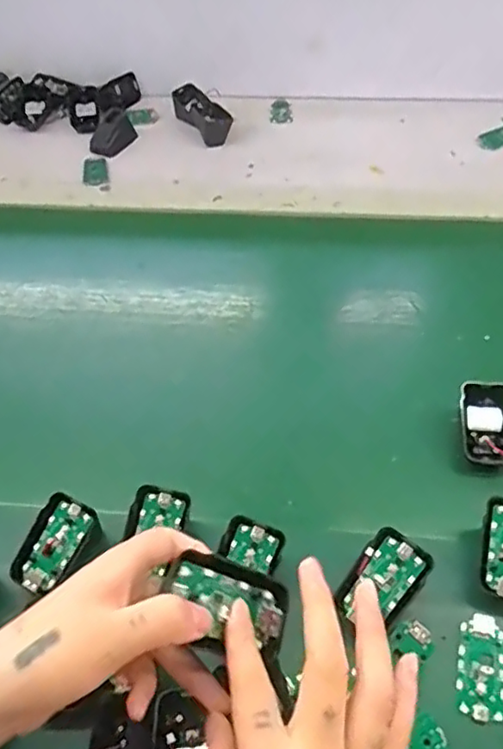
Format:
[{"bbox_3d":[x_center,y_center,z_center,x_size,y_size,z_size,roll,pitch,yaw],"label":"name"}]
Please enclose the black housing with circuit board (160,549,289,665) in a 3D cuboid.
[{"bbox_3d":[-0.013,0.122,0.310,0.070,0.008,0.044,29,64,-17],"label":"black housing with circuit board"}]

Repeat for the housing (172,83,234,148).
[{"bbox_3d":[-0.066,-0.366,0.845,0.049,0.039,0.125,-29,55,-18],"label":"housing"}]

